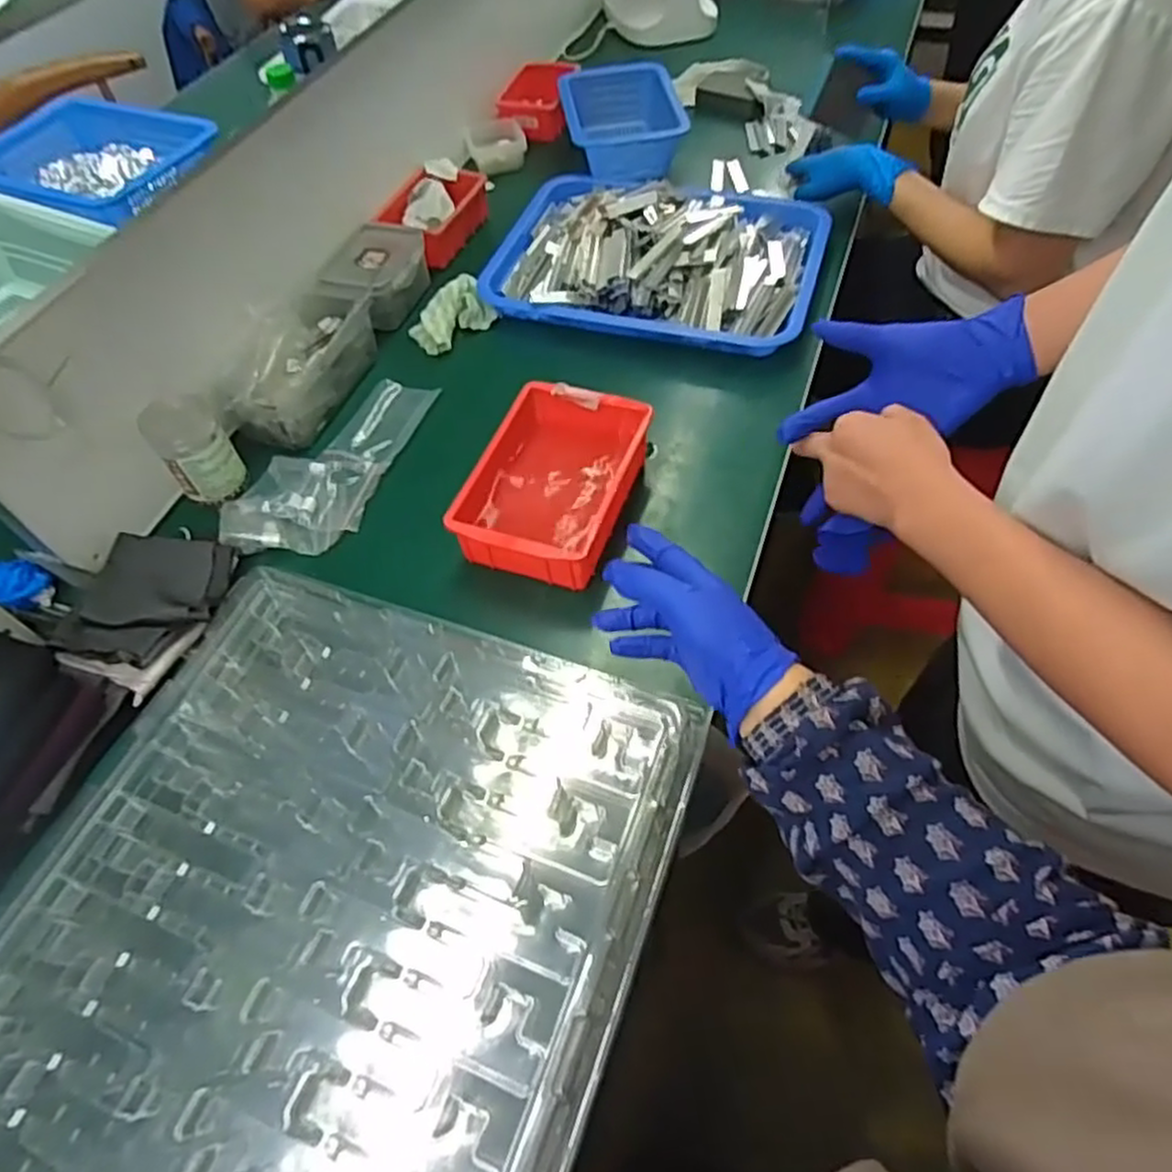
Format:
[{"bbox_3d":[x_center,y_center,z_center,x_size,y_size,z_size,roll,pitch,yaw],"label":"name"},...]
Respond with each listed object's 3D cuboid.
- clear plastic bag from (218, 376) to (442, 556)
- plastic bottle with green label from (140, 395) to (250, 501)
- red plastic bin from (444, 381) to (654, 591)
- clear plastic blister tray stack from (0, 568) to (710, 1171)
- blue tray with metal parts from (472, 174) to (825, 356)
[{"bbox_3d":[-0.259,-0.128,0.764,0.122,0.019,0.261,17,54,14],"label":"clear plastic bag"},{"bbox_3d":[-0.379,-0.132,0.718,0.067,0.090,0.057,-32,58,-21],"label":"plastic bottle with green label"},{"bbox_3d":[-0.028,-0.099,0.696,0.138,0.064,0.193,14,54,12],"label":"red plastic bin"},{"bbox_3d":[-0.170,0.220,0.466,0.391,0.057,0.450,16,54,14],"label":"clear plastic blister tray stack"},{"bbox_3d":[0.088,-0.415,0.904,0.391,0.069,0.301,12,53,11],"label":"blue tray with metal parts"}]

